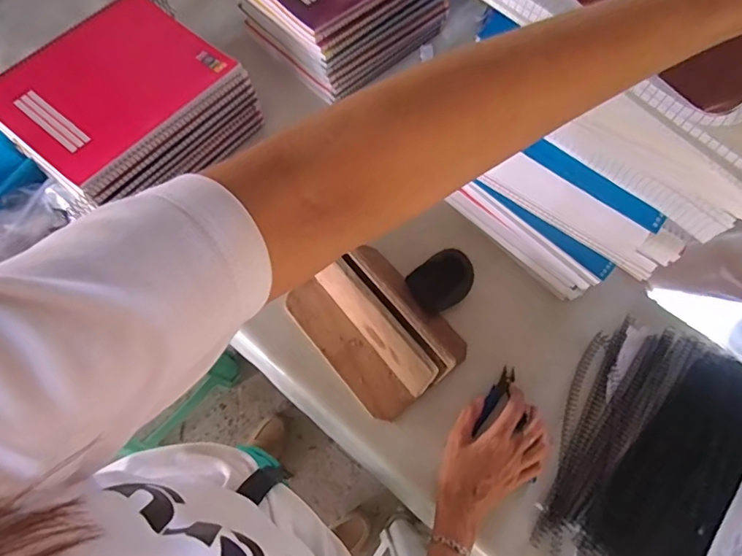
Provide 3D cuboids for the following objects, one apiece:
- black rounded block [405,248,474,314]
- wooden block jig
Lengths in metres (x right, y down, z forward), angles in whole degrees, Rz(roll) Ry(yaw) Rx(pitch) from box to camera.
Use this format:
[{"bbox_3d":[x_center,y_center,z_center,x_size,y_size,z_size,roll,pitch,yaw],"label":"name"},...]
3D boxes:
[{"bbox_3d":[0.092,0.001,0.604,0.085,0.014,0.064,-41,74,-18],"label":"black rounded block"},{"bbox_3d":[0.005,0.039,0.535,0.138,0.109,0.196,-37,73,-15],"label":"wooden block jig"}]

